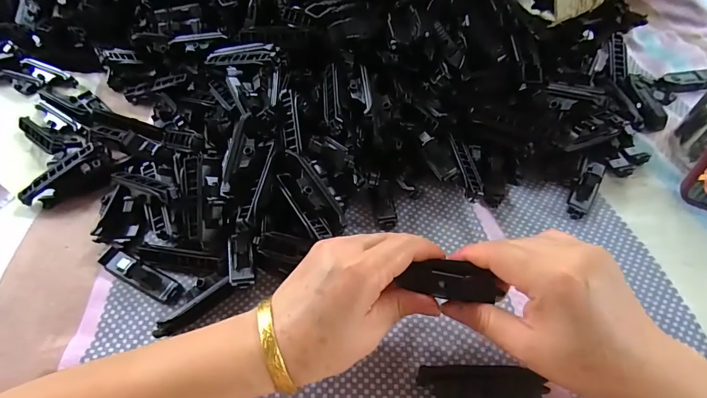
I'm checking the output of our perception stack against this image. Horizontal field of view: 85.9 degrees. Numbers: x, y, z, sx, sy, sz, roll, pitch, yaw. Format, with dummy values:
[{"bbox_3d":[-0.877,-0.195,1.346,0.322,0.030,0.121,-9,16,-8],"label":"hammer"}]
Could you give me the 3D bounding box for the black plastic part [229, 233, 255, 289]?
[{"bbox_3d":[-0.084,0.046,0.284,0.018,0.010,0.037,-5,85,-2],"label":"black plastic part"}]

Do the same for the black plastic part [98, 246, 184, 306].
[{"bbox_3d":[-0.167,0.058,0.295,0.077,0.013,0.017,22,58,16],"label":"black plastic part"}]

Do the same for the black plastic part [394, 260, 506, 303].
[{"bbox_3d":[0.059,0.053,0.238,0.059,0.018,0.020,9,55,-6],"label":"black plastic part"}]

